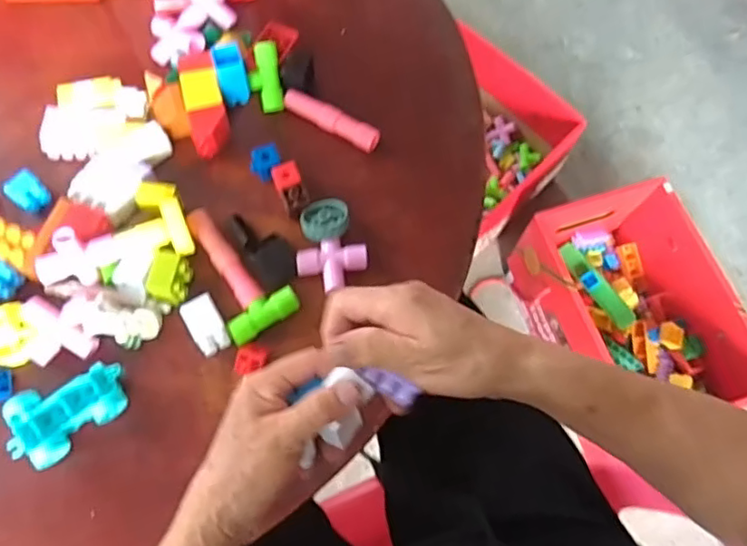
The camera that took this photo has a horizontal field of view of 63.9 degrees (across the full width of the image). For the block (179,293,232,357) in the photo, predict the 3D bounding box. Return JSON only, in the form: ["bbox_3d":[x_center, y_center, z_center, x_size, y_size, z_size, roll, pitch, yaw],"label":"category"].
[{"bbox_3d":[-0.127,0.039,0.456,0.025,0.016,0.042,-27,72,-13],"label":"block"}]

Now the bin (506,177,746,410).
[{"bbox_3d":[0.396,0.058,0.956,0.246,0.179,0.367,-16,70,-9],"label":"bin"}]

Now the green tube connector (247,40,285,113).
[{"bbox_3d":[-0.098,-0.176,0.541,0.028,0.017,0.060,-8,107,-6],"label":"green tube connector"}]

